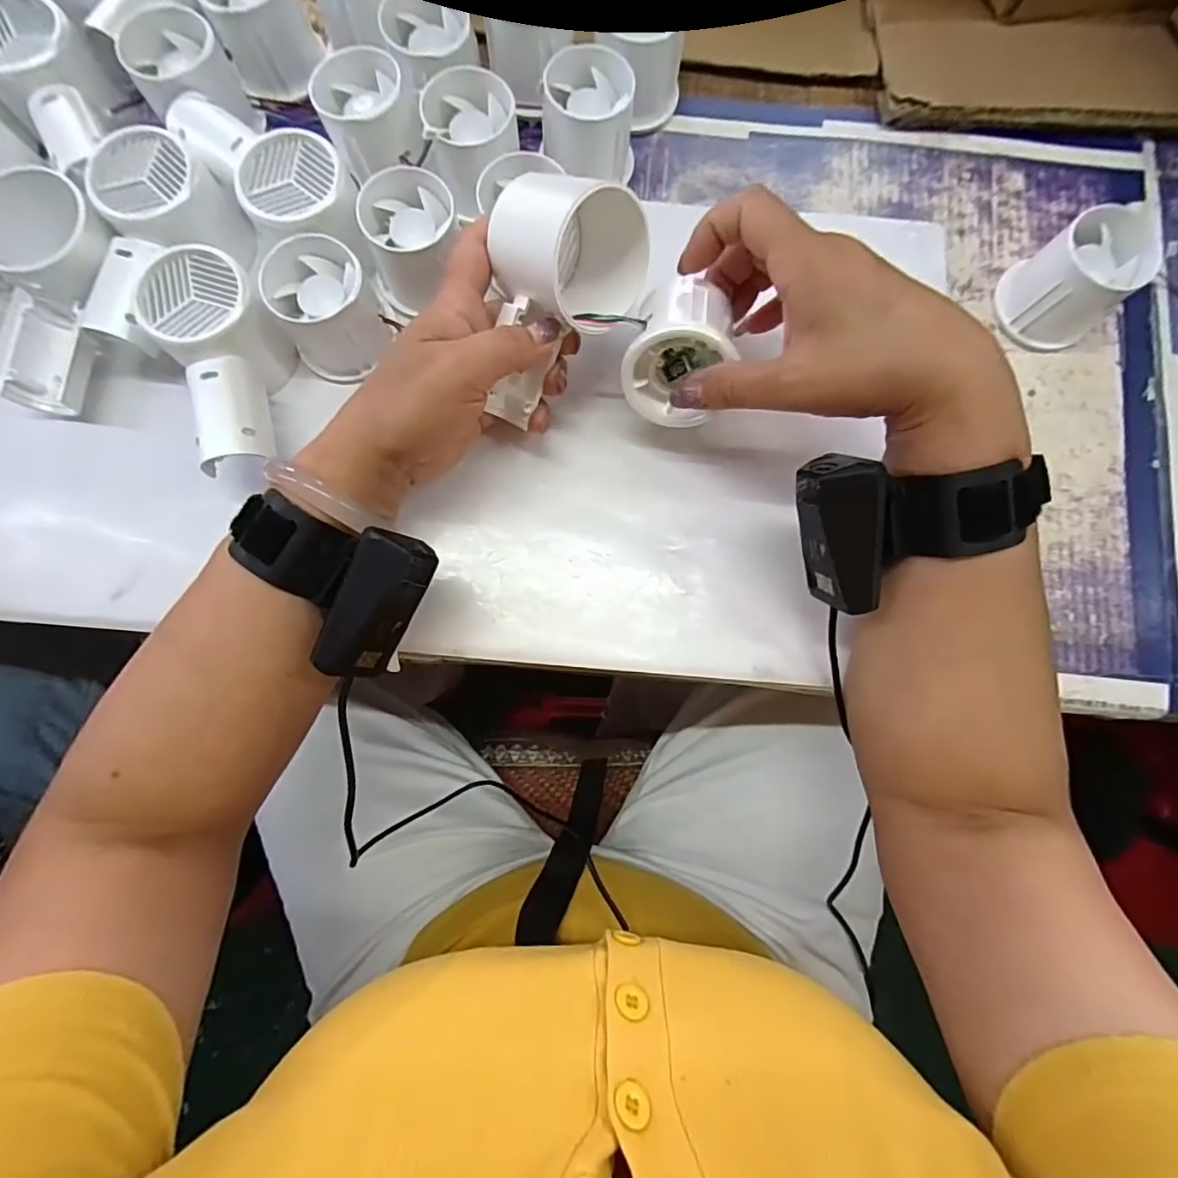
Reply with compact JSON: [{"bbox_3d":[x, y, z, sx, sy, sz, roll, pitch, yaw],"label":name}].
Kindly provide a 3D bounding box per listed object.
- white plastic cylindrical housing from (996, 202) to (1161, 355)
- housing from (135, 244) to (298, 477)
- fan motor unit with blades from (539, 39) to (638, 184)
[{"bbox_3d":[0.278,-0.176,0.319,0.059,0.048,0.057,-38,84,-6],"label":"white plastic cylindrical housing"},{"bbox_3d":[-0.189,-0.119,0.300,0.059,0.051,0.109,-24,83,-5],"label":"housing"},{"bbox_3d":[0.000,-0.272,0.331,0.052,0.046,0.065,5,81,-1],"label":"fan motor unit with blades"}]

